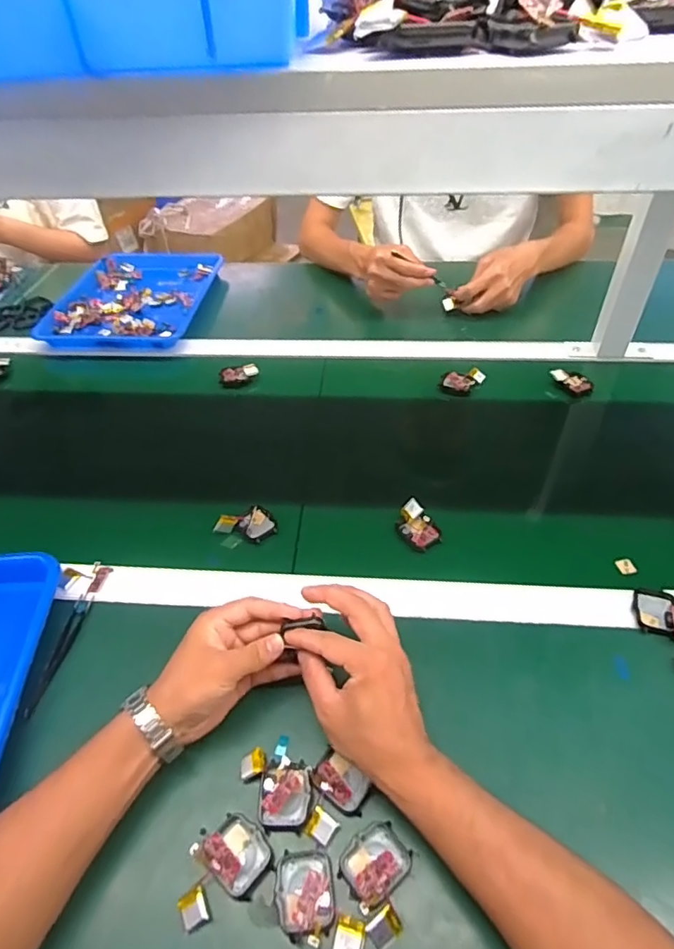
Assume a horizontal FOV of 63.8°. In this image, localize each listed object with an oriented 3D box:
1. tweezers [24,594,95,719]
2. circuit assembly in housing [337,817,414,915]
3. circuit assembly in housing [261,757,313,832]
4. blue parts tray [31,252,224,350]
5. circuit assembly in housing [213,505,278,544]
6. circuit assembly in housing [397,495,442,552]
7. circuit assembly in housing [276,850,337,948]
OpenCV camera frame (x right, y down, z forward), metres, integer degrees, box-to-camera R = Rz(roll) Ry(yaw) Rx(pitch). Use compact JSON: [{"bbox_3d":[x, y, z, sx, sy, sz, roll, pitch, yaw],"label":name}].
[{"bbox_3d":[-0.257,0.165,0.507,0.015,0.009,0.118,2,46,4],"label":"tweezers"},{"bbox_3d":[0.026,0.271,0.380,0.047,0.012,0.040,-32,53,-26],"label":"circuit assembly in housing"},{"bbox_3d":[-0.038,0.243,0.412,0.037,0.011,0.044,0,46,3],"label":"circuit assembly in housing"},{"bbox_3d":[-0.354,-0.323,0.976,0.255,0.032,0.329,1,46,3],"label":"blue parts tray"},{"bbox_3d":[-0.098,0.052,0.602,0.063,0.018,0.042,9,47,11],"label":"circuit assembly in housing"},{"bbox_3d":[0.086,0.054,0.584,0.036,0.025,0.051,-23,49,-19],"label":"circuit assembly in housing"},{"bbox_3d":[-0.021,0.286,0.368,0.039,0.010,0.051,-7,46,-4],"label":"circuit assembly in housing"}]

